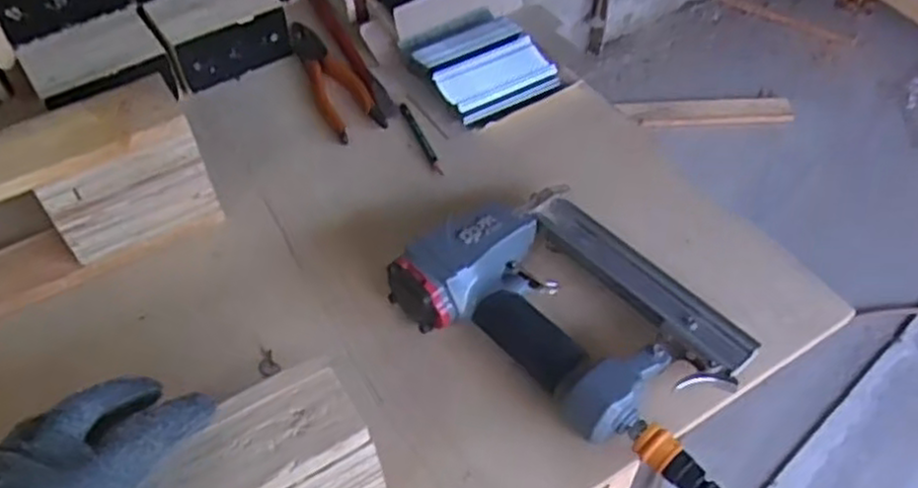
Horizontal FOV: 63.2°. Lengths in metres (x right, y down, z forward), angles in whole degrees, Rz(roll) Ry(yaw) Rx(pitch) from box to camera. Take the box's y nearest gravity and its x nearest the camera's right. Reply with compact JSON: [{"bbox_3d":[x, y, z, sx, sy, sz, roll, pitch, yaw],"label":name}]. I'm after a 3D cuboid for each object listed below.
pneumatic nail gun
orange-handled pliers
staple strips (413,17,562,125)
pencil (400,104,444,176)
[{"bbox_3d":[0.080,0.050,0.535,0.164,0.058,0.210,-34,56,-24],"label":"pneumatic nail gun"},{"bbox_3d":[-0.131,-0.166,0.745,0.049,0.014,0.177,-24,53,-17],"label":"orange-handled pliers"},{"bbox_3d":[0.027,-0.172,0.738,0.111,0.028,0.107,-27,54,-19],"label":"staple strips"},{"bbox_3d":[-0.036,-0.100,0.694,0.009,0.004,0.096,-19,51,-13],"label":"pencil"}]

